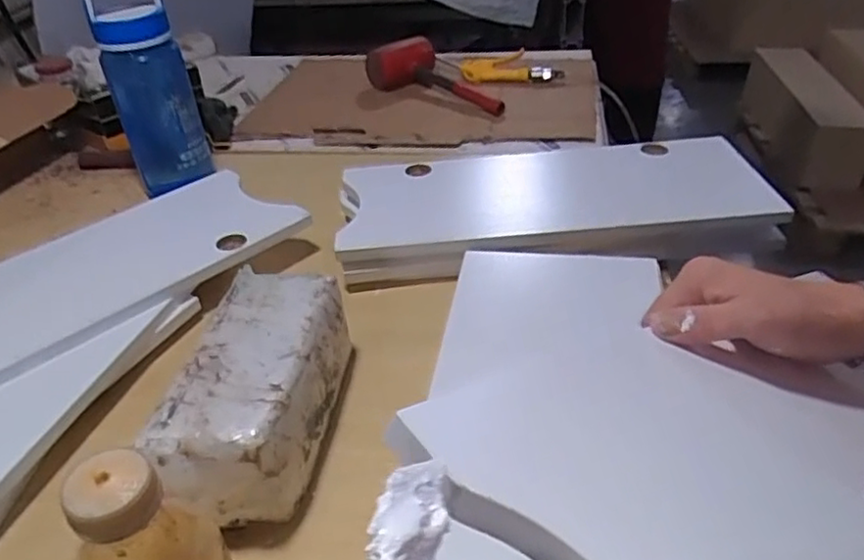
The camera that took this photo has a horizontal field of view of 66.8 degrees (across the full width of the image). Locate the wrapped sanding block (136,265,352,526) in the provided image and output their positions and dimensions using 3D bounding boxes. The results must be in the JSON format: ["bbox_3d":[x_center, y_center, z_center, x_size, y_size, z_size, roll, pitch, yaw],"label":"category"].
[{"bbox_3d":[-0.143,0.097,0.556,0.098,0.105,0.208,2,37,8],"label":"wrapped sanding block"}]

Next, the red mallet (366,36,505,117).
[{"bbox_3d":[0.007,-0.389,1.299,0.174,0.096,0.292,-21,40,-20],"label":"red mallet"}]

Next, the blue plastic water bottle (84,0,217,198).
[{"bbox_3d":[-0.387,-0.252,0.913,0.105,0.290,0.082,-19,39,-18],"label":"blue plastic water bottle"}]

